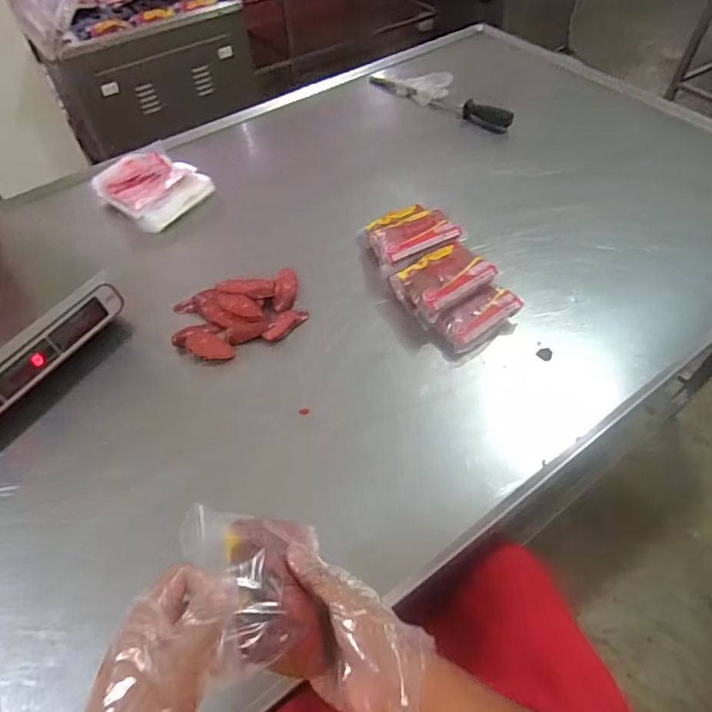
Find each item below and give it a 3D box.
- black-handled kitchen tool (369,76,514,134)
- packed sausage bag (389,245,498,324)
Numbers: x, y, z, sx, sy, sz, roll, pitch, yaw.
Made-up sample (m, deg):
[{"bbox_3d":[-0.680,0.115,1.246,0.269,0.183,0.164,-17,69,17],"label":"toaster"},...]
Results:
[{"bbox_3d":[0.193,-0.616,1.245,0.391,0.045,0.028,30,59,23],"label":"black-handled kitchen tool"},{"bbox_3d":[0.137,-0.122,0.822,0.129,0.061,0.112,-28,56,-18],"label":"packed sausage bag"}]

